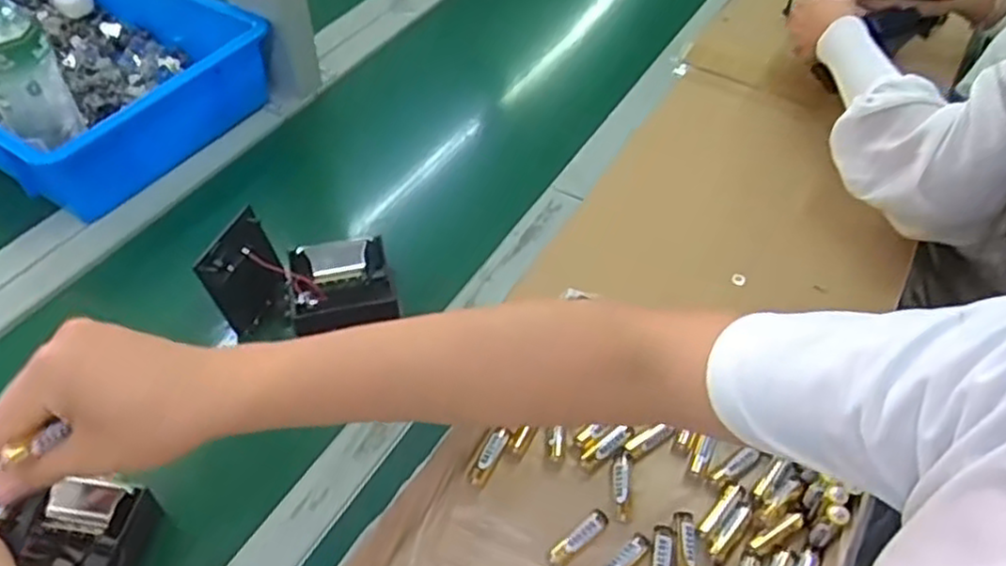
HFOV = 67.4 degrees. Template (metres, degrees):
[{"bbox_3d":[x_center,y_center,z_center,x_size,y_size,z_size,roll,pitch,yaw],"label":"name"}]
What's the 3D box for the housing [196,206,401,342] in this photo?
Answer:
[{"bbox_3d":[-0.164,-0.005,0.632,0.144,0.077,0.089,-3,49,-5],"label":"housing"}]

